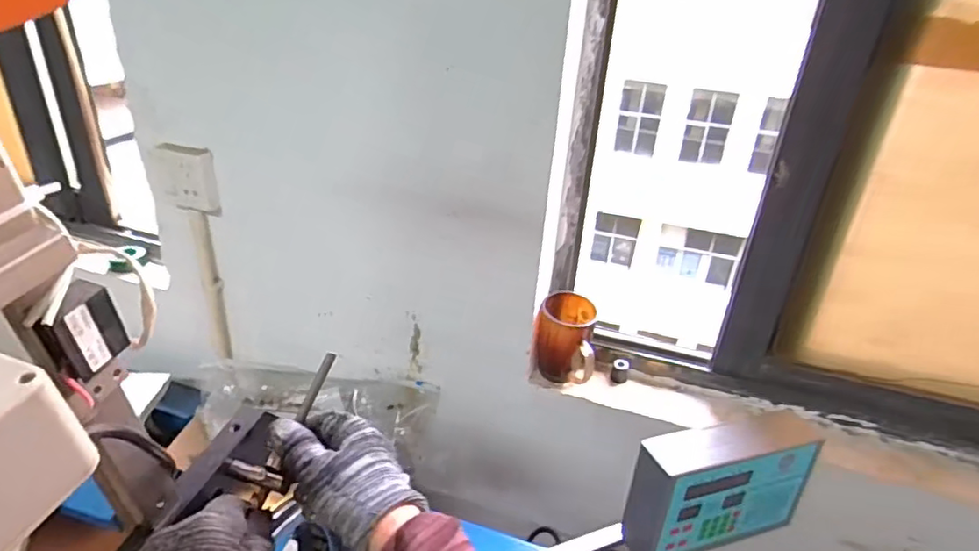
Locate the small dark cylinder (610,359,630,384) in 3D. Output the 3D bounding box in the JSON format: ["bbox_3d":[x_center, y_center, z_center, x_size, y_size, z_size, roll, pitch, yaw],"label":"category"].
[{"bbox_3d":[0.194,0.142,0.871,0.024,0.034,0.017,14,30,16],"label":"small dark cylinder"}]

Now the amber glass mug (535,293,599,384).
[{"bbox_3d":[0.109,0.093,0.840,0.084,0.114,0.086,9,29,8],"label":"amber glass mug"}]

